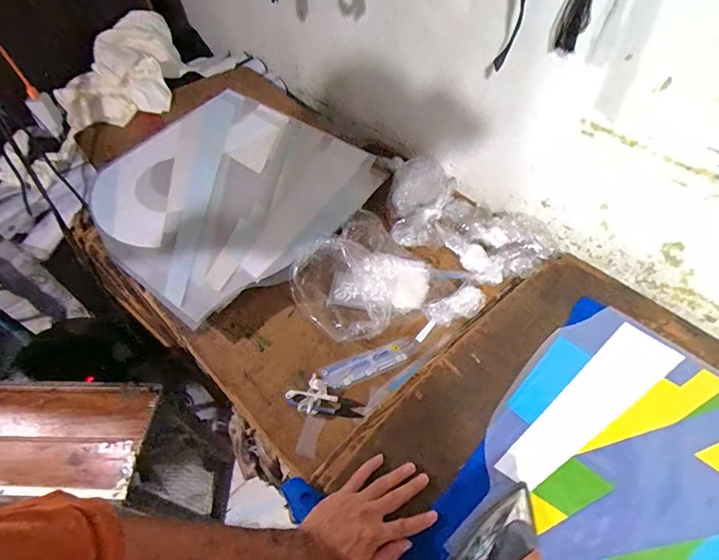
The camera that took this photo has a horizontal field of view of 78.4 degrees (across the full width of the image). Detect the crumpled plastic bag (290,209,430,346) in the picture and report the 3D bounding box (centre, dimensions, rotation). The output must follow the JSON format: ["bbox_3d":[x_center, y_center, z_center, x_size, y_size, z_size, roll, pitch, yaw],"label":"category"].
[{"bbox_3d":[0.004,-0.018,0.742,0.188,0.106,0.218,33,62,25],"label":"crumpled plastic bag"}]

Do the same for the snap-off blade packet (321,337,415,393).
[{"bbox_3d":[0.016,0.135,0.717,0.156,0.010,0.046,-23,54,-11],"label":"snap-off blade packet"}]

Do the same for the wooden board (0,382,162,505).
[{"bbox_3d":[-0.655,0.324,0.905,0.468,0.056,0.245,-1,52,1],"label":"wooden board"}]

